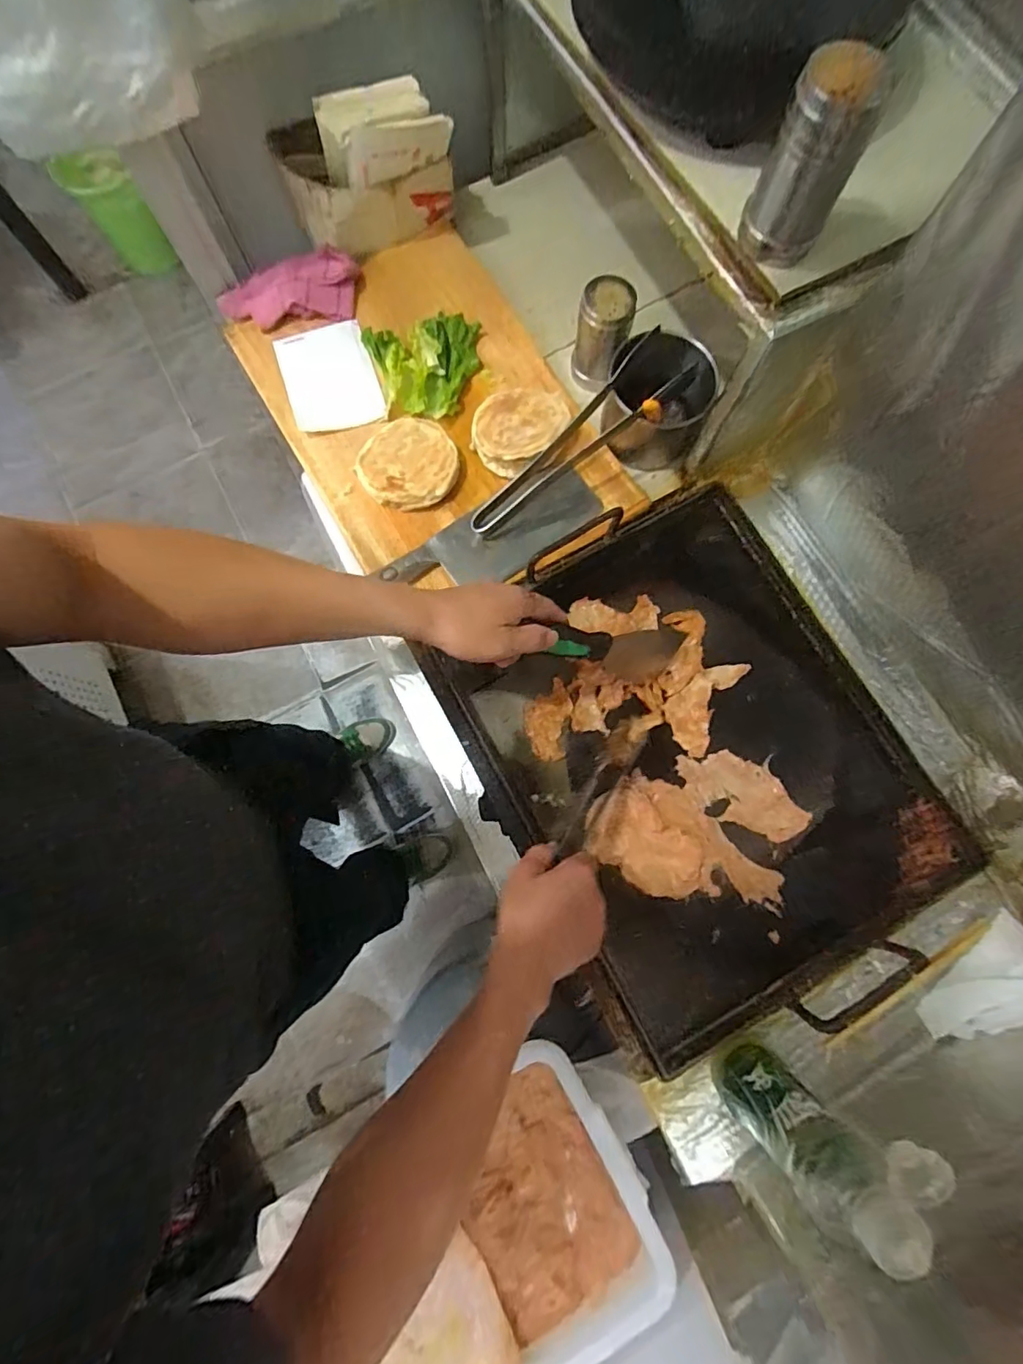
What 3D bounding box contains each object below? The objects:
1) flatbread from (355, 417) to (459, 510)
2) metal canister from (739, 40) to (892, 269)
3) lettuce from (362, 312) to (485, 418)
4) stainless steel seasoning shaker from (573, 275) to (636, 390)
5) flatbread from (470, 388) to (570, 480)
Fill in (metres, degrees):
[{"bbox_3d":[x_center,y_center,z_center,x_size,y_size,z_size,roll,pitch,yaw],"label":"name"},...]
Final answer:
[{"bbox_3d":[-0.122,-0.262,0.654,0.113,0.020,0.115,0,78,0],"label":"flatbread"},{"bbox_3d":[0.226,-0.394,0.415,0.063,0.115,0.061,25,79,5],"label":"metal canister"},{"bbox_3d":[-0.104,-0.390,0.673,0.141,0.035,0.132,-9,78,-2],"label":"lettuce"},{"bbox_3d":[0.108,-0.415,0.669,0.063,0.120,0.049,15,79,3],"label":"stainless steel seasoning shaker"},{"bbox_3d":[0.008,-0.309,0.661,0.101,0.034,0.118,37,81,7],"label":"flatbread"}]

